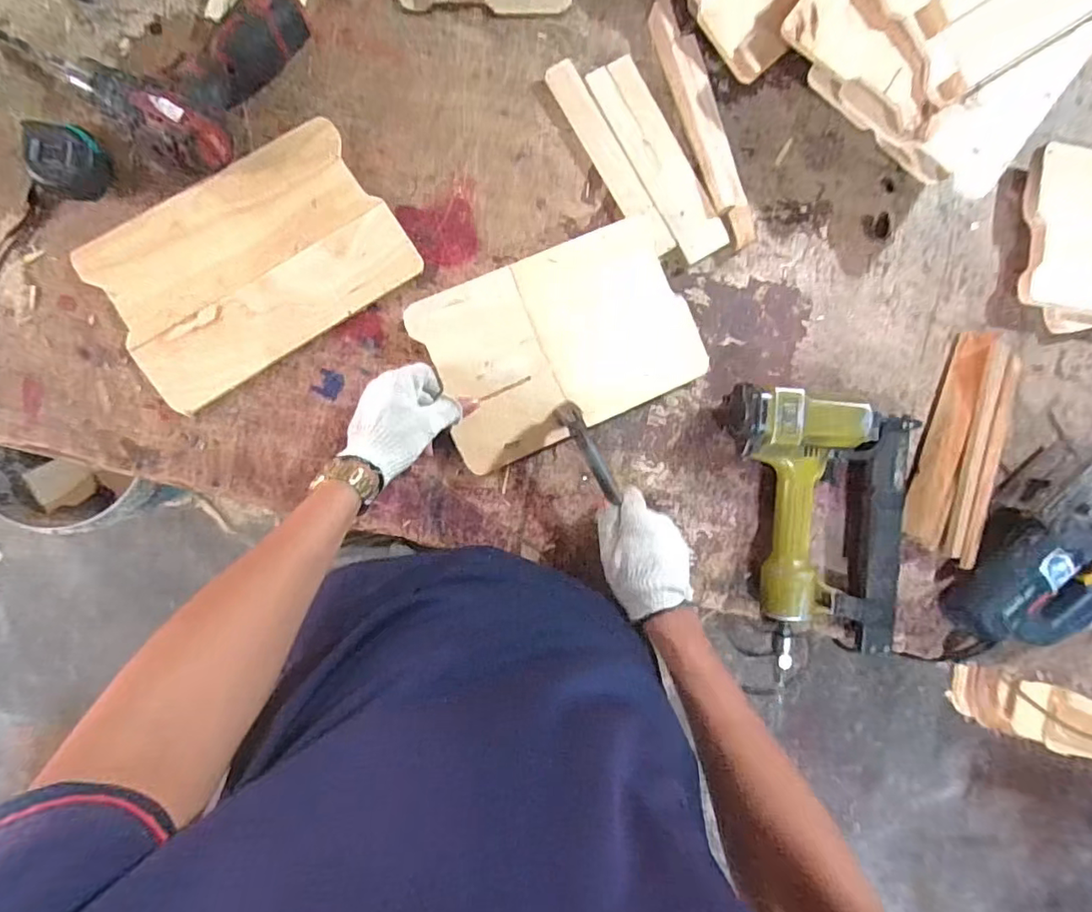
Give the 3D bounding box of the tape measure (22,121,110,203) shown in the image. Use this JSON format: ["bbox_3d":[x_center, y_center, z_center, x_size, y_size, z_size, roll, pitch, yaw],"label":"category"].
[{"bbox_3d":[-0.450,-0.278,0.522,0.064,0.043,0.063,17,89,-9],"label":"tape measure"}]

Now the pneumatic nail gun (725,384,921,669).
[{"bbox_3d":[0.303,0.078,0.628,0.228,0.074,0.287,5,91,-9],"label":"pneumatic nail gun"}]

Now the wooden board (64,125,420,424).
[{"bbox_3d":[-0.293,-0.193,0.562,0.282,0.015,0.180,-35,97,-6],"label":"wooden board"}]

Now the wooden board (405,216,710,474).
[{"bbox_3d":[0.018,-0.118,0.588,0.275,0.020,0.181,-24,95,-8],"label":"wooden board"}]

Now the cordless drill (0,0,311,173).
[{"bbox_3d":[-0.357,-0.394,0.508,0.212,0.050,0.192,33,87,-9],"label":"cordless drill"}]

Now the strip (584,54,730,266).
[{"bbox_3d":[0.126,-0.327,0.620,0.056,0.013,0.227,-31,96,-7],"label":"strip"}]

